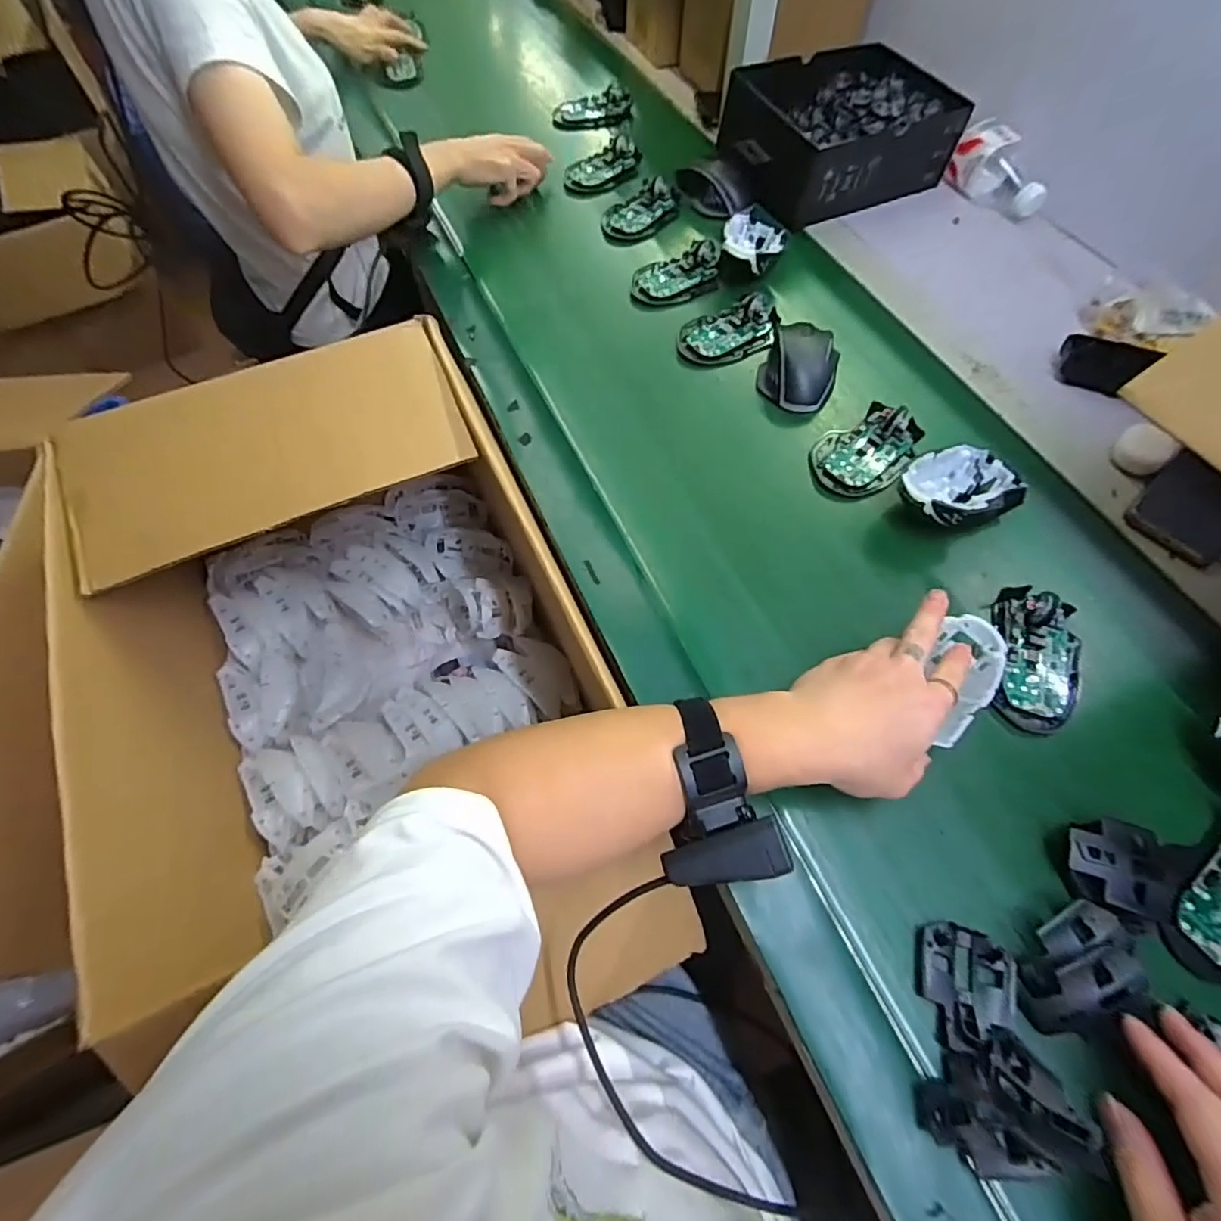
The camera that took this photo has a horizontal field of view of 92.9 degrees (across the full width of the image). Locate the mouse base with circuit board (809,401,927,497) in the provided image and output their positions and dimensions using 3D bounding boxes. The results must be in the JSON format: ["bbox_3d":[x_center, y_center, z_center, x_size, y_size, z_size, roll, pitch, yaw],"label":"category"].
[{"bbox_3d":[0.239,-0.155,0.541,0.117,0.026,0.075,-39,69,-16],"label":"mouse base with circuit board"}]

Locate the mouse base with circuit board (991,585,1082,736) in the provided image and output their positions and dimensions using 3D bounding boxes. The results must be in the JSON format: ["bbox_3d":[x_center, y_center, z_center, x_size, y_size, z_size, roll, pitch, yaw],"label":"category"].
[{"bbox_3d":[0.330,0.035,0.442,0.062,0.024,0.113,14,65,9],"label":"mouse base with circuit board"}]

